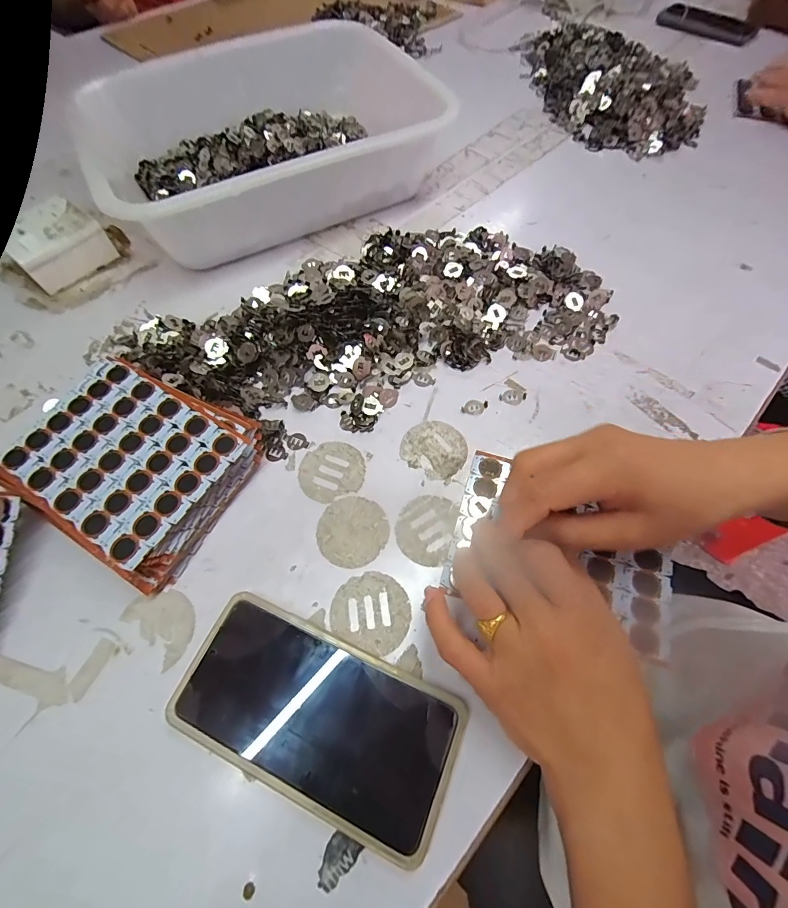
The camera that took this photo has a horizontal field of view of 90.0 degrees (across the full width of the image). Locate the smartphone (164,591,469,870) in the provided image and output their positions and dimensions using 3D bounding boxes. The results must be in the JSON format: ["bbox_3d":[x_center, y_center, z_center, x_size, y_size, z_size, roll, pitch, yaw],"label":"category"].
[{"bbox_3d":[-0.047,0.157,0.241,0.166,0.015,0.082,21,65,11],"label":"smartphone"}]

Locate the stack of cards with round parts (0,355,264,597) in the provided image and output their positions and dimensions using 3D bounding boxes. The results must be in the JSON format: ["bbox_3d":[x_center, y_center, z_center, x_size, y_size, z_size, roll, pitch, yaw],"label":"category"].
[{"bbox_3d":[-0.197,0.006,0.305,0.151,0.041,0.132,26,66,13],"label":"stack of cards with round parts"}]

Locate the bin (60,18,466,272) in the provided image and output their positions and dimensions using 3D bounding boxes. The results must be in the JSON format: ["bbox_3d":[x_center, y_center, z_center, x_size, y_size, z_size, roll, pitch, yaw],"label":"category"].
[{"bbox_3d":[-0.146,-0.378,0.470,0.382,0.096,0.292,-22,65,-11],"label":"bin"}]

